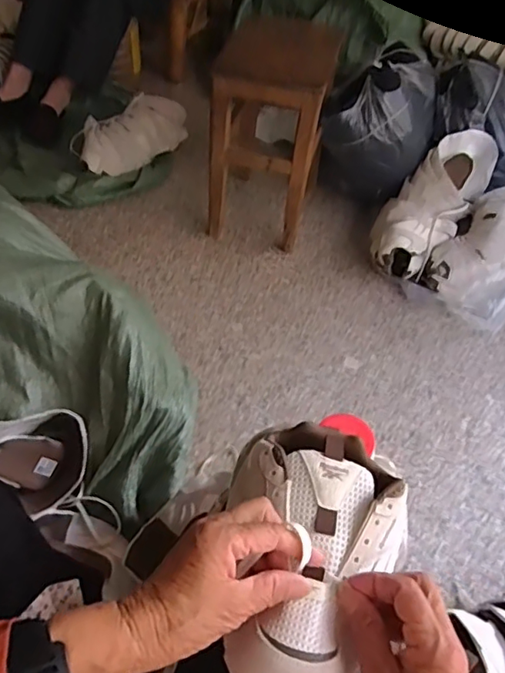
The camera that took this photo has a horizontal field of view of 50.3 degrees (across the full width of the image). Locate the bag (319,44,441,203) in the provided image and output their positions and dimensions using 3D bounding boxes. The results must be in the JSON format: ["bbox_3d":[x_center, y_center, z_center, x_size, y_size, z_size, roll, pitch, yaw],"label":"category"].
[{"bbox_3d":[0.312,-0.514,1.355,0.256,0.310,0.276,14,49,6],"label":"bag"}]

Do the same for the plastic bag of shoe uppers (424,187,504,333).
[{"bbox_3d":[0.575,-0.189,1.247,0.226,0.171,0.361,37,55,24],"label":"plastic bag of shoe uppers"}]

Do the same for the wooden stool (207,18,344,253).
[{"bbox_3d":[0.041,-0.457,1.251,0.228,0.407,0.323,14,49,5],"label":"wooden stool"}]

